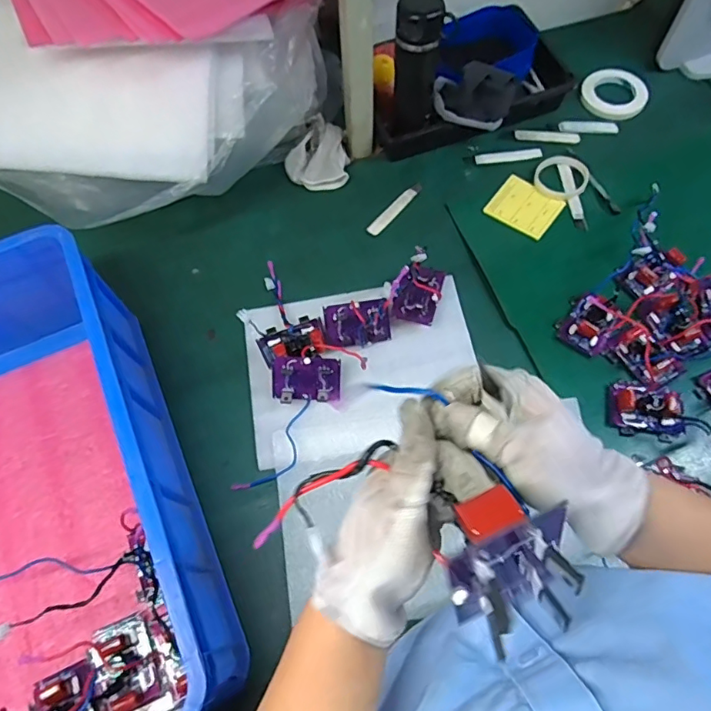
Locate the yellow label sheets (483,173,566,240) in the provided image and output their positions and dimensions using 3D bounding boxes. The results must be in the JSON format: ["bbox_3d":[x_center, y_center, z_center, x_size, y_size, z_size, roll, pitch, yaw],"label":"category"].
[{"bbox_3d":[0.291,-0.256,0.883,0.109,0.011,0.102,36,73,17],"label":"yellow label sheets"}]

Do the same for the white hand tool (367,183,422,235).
[{"bbox_3d":[0.070,-0.255,0.898,0.022,0.008,0.129,41,74,18],"label":"white hand tool"}]

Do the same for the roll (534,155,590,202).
[{"bbox_3d":[0.357,-0.308,0.892,0.089,0.010,0.095,-1,66,3],"label":"roll"}]

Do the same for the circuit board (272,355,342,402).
[{"bbox_3d":[-0.069,0.034,0.737,0.098,0.013,0.063,-2,92,-1],"label":"circuit board"}]

